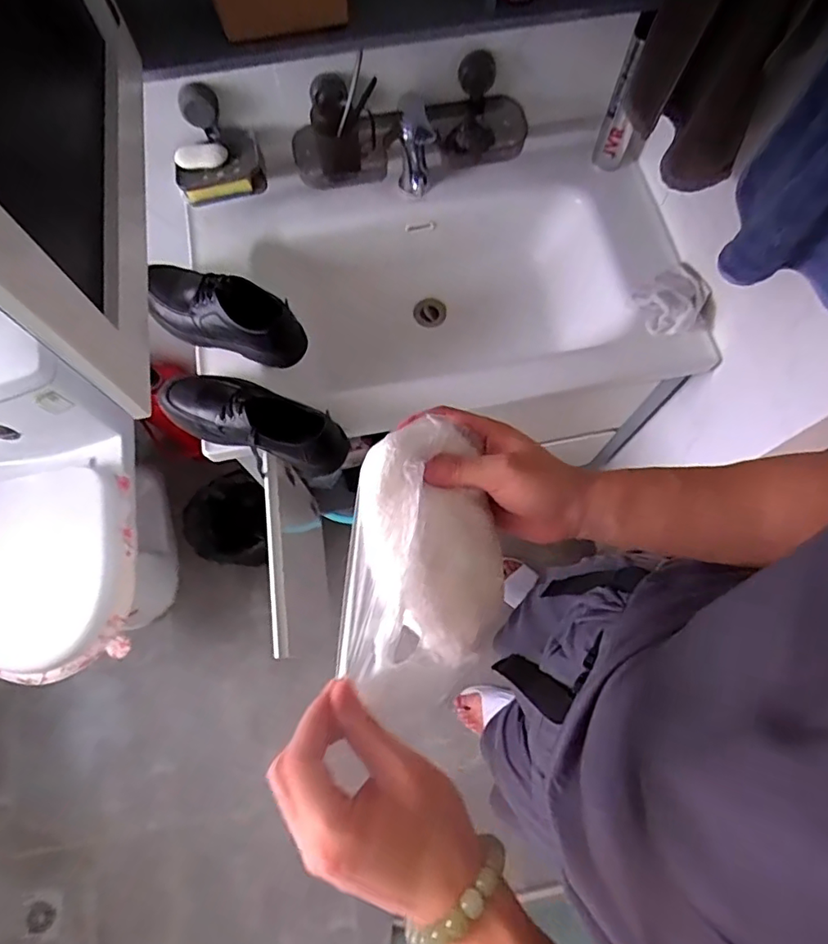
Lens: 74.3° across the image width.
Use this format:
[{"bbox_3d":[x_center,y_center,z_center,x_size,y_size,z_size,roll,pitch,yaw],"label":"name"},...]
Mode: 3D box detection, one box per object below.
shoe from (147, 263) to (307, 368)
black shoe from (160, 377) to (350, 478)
[{"bbox_3d":[-0.292,-0.242,0.801,0.271,0.088,0.099,22,73,8],"label":"shoe"},{"bbox_3d":[-0.217,-0.081,0.741,0.248,0.082,0.089,17,73,6],"label":"black shoe"}]

